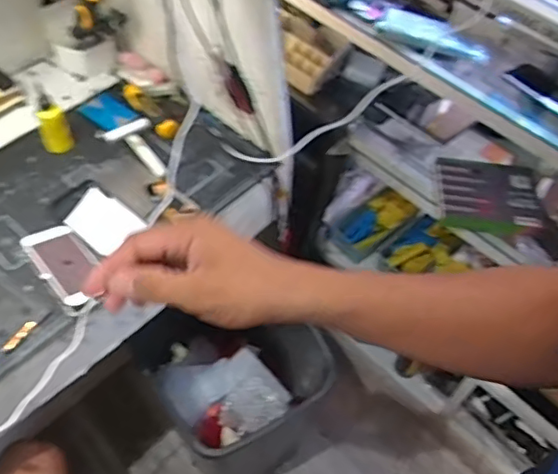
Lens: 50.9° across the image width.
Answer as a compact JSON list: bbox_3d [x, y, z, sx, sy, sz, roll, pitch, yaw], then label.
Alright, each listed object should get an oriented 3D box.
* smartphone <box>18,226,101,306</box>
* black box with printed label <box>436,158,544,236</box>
[{"bbox_3d":[-0.285,0.036,0.793,0.072,0.013,0.129,-29,65,-36],"label":"smartphone"},{"bbox_3d":[0.403,-0.078,1.136,0.187,0.033,0.165,7,55,2],"label":"black box with printed label"}]

